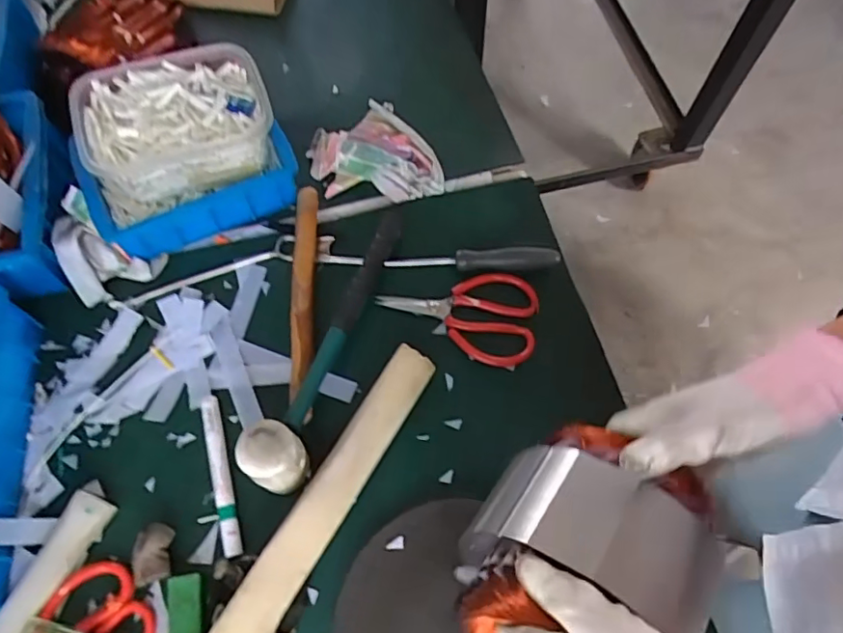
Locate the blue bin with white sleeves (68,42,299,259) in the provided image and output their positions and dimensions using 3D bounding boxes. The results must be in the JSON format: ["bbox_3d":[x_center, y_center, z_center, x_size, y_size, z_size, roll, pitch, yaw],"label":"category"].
[{"bbox_3d":[-0.239,-0.162,0.581,0.194,0.138,0.129,-25,68,-11],"label":"blue bin with white sleeves"}]

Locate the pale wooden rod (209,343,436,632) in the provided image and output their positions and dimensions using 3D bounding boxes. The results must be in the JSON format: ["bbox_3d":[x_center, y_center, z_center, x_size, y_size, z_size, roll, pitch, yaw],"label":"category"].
[{"bbox_3d":[-0.088,0.172,0.481,0.038,0.039,0.336,29,69,13],"label":"pale wooden rod"}]

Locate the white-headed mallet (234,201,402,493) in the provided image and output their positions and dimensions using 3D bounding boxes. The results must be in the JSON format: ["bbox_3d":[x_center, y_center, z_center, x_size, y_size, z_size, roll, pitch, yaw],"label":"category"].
[{"bbox_3d":[-0.075,0.009,0.537,0.046,0.070,0.308,19,67,9],"label":"white-headed mallet"}]

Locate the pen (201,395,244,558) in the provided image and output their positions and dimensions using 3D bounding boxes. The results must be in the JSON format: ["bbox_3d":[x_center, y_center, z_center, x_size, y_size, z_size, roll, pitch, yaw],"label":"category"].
[{"bbox_3d":[-0.178,0.138,0.513,0.017,0.011,0.141,-16,66,-7],"label":"pen"}]

